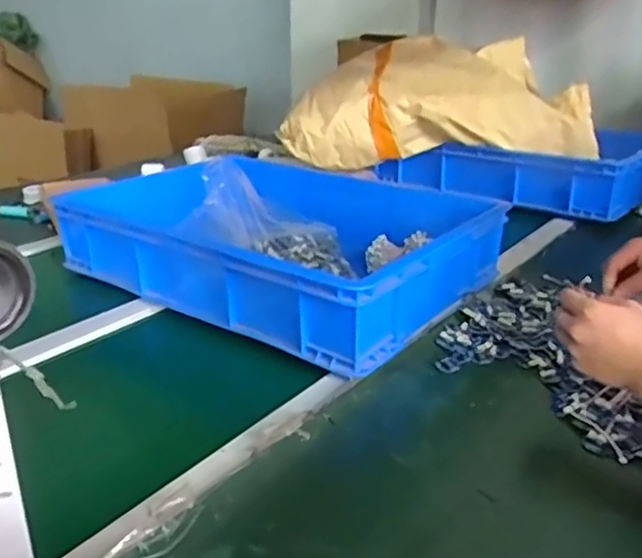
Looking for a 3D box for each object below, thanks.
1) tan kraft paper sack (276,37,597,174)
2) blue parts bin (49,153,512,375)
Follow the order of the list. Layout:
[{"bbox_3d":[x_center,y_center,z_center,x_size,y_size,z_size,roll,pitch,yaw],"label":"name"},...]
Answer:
[{"bbox_3d":[0.256,-0.390,1.416,0.675,0.236,0.229,0,24,-3],"label":"tan kraft paper sack"},{"bbox_3d":[-0.043,-0.072,0.996,0.569,0.121,0.467,20,30,35],"label":"blue parts bin"}]

